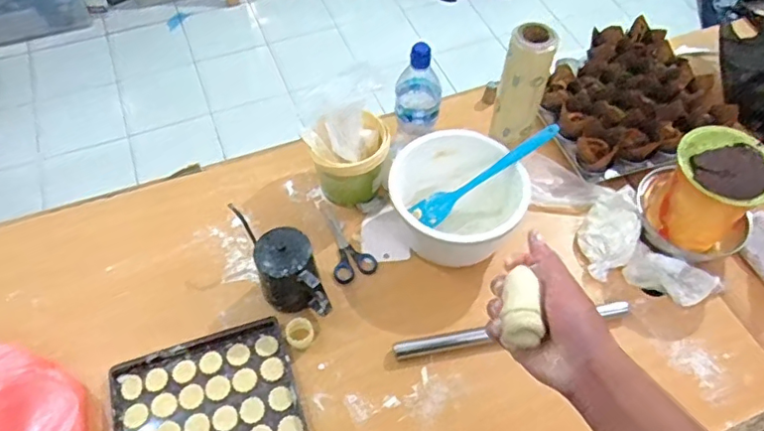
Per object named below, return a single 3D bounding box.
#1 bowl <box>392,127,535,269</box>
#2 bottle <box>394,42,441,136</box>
[{"bbox_3d":[0.114,-0.014,0.880,0.202,0.143,0.173,-2,56,-2],"label":"bowl"},{"bbox_3d":[0.058,-0.192,0.915,0.075,0.180,0.062,7,56,3],"label":"bottle"}]

